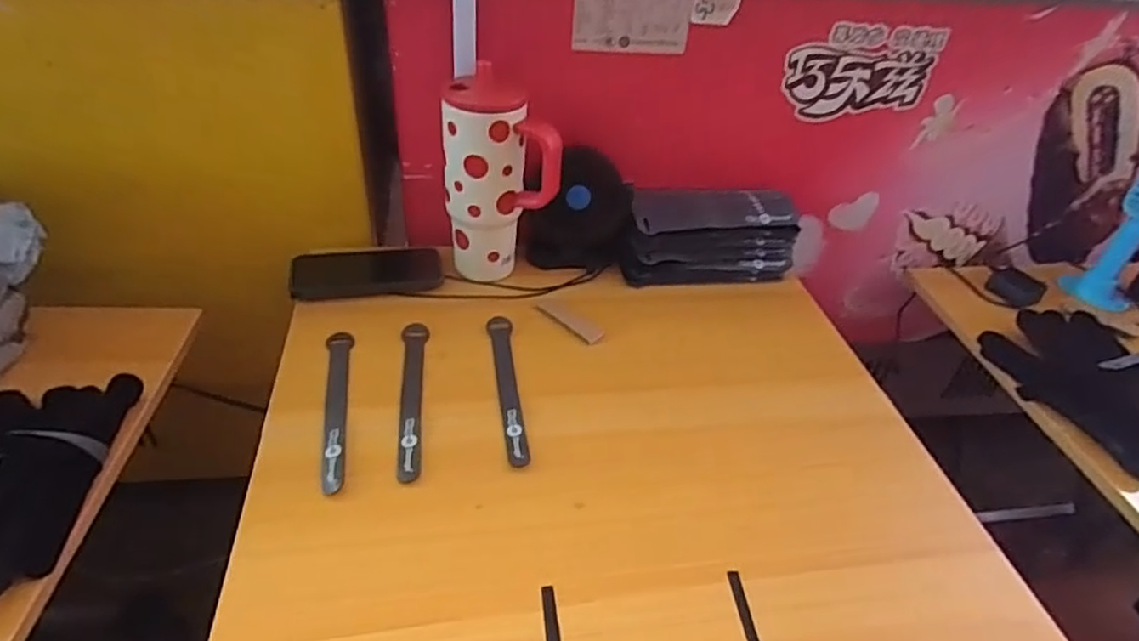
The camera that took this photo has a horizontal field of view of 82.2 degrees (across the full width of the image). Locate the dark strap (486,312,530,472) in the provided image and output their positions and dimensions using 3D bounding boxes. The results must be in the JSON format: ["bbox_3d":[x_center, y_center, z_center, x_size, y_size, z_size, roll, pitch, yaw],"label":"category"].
[{"bbox_3d":[-0.060,0.061,0.631,0.024,0.004,0.196,-2,39,-10],"label":"dark strap"}]

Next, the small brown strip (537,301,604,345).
[{"bbox_3d":[0.000,0.000,0.715,0.025,0.008,0.090,-26,49,-34],"label":"small brown strip"}]

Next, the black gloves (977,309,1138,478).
[{"bbox_3d":[0.600,0.068,0.739,0.174,0.032,0.221,-3,40,-11],"label":"black gloves"}]

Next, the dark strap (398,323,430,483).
[{"bbox_3d":[-0.146,0.068,0.613,0.025,0.004,0.200,-3,39,-11],"label":"dark strap"}]

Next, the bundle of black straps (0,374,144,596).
[{"bbox_3d":[-0.456,0.125,0.534,0.131,0.049,0.221,-5,40,-14],"label":"bundle of black straps"}]

